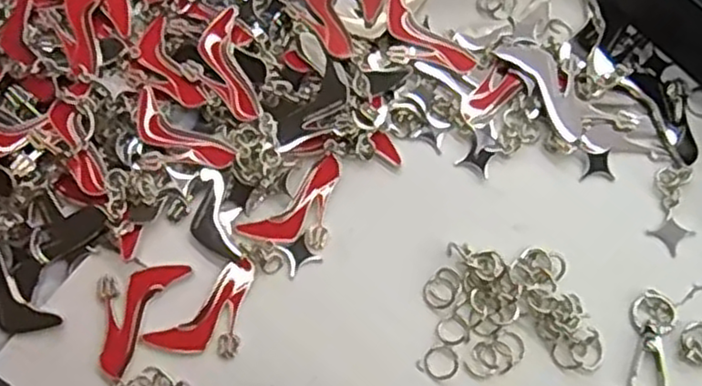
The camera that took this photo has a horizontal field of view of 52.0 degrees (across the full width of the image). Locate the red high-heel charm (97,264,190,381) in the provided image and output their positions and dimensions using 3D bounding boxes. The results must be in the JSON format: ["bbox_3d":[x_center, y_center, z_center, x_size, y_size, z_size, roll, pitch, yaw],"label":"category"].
[{"bbox_3d":[-0.083,0.042,0.263,0.025,0.004,0.045,29,75,6],"label":"red high-heel charm"}]

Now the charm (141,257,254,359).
[{"bbox_3d":[-0.050,0.047,0.263,0.045,0.004,0.025,-39,79,-12],"label":"charm"}]

